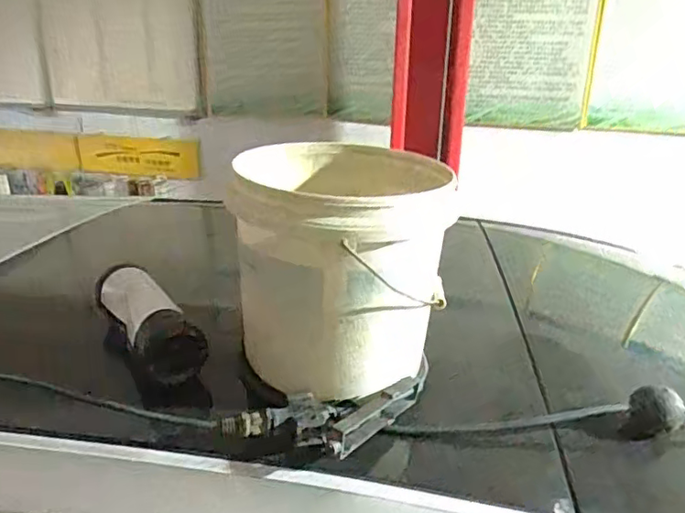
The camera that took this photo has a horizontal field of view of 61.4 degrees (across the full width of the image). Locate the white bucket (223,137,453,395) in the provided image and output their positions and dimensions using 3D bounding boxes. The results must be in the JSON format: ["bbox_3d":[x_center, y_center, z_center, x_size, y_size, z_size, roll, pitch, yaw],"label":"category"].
[{"bbox_3d":[0.001,0.013,0.706,0.243,0.248,0.267,2,20,-1],"label":"white bucket"}]

